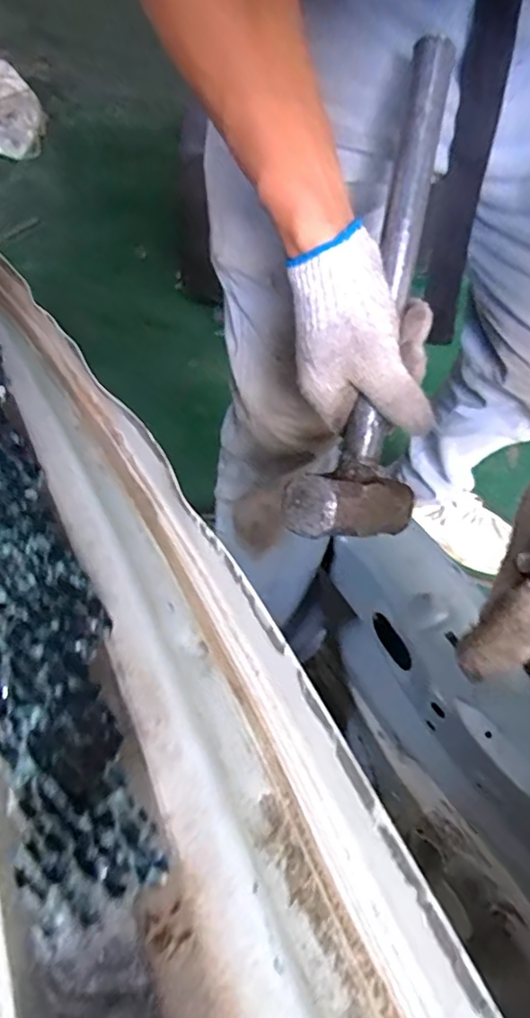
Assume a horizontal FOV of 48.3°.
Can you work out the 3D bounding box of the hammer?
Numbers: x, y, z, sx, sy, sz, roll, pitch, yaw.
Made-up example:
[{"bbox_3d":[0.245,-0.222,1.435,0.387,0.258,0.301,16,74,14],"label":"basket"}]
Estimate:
[{"bbox_3d":[0.084,-0.134,0.405,0.077,0.087,0.316,11,88,12],"label":"hammer"}]

